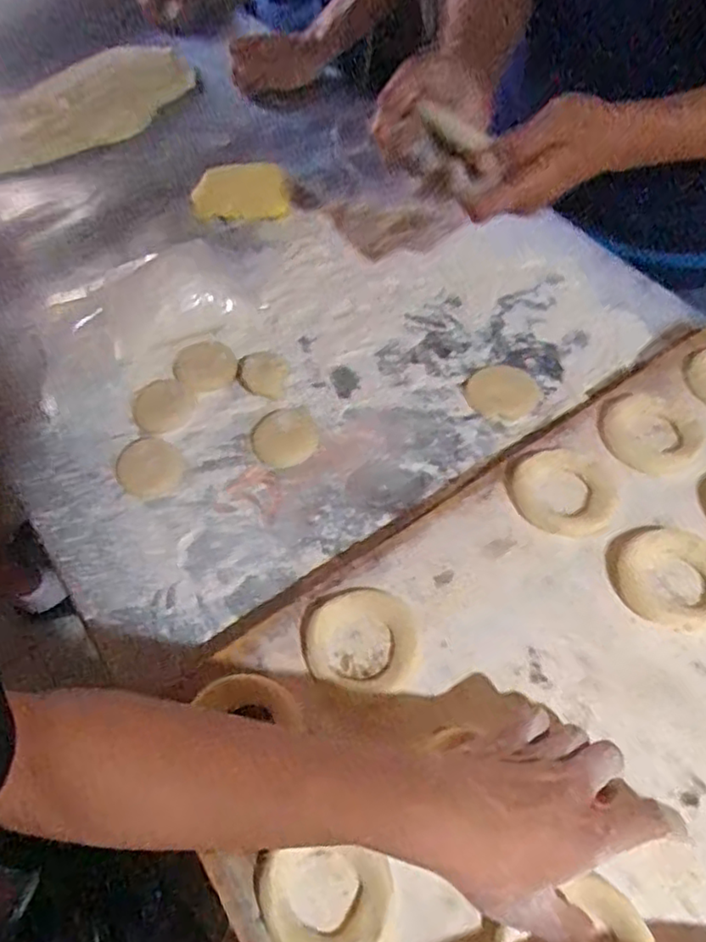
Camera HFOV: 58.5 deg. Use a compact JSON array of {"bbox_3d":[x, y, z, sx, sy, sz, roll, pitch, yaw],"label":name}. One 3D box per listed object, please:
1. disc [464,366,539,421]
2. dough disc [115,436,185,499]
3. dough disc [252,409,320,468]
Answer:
[{"bbox_3d":[0.139,-0.075,0.592,0.064,0.008,0.059,-2,58,3],"label":"disc"},{"bbox_3d":[-0.181,-0.003,0.561,0.056,0.006,0.062,-21,59,-9],"label":"dough disc"},{"bbox_3d":[-0.061,-0.030,0.575,0.058,0.005,0.057,-2,58,3],"label":"dough disc"}]

